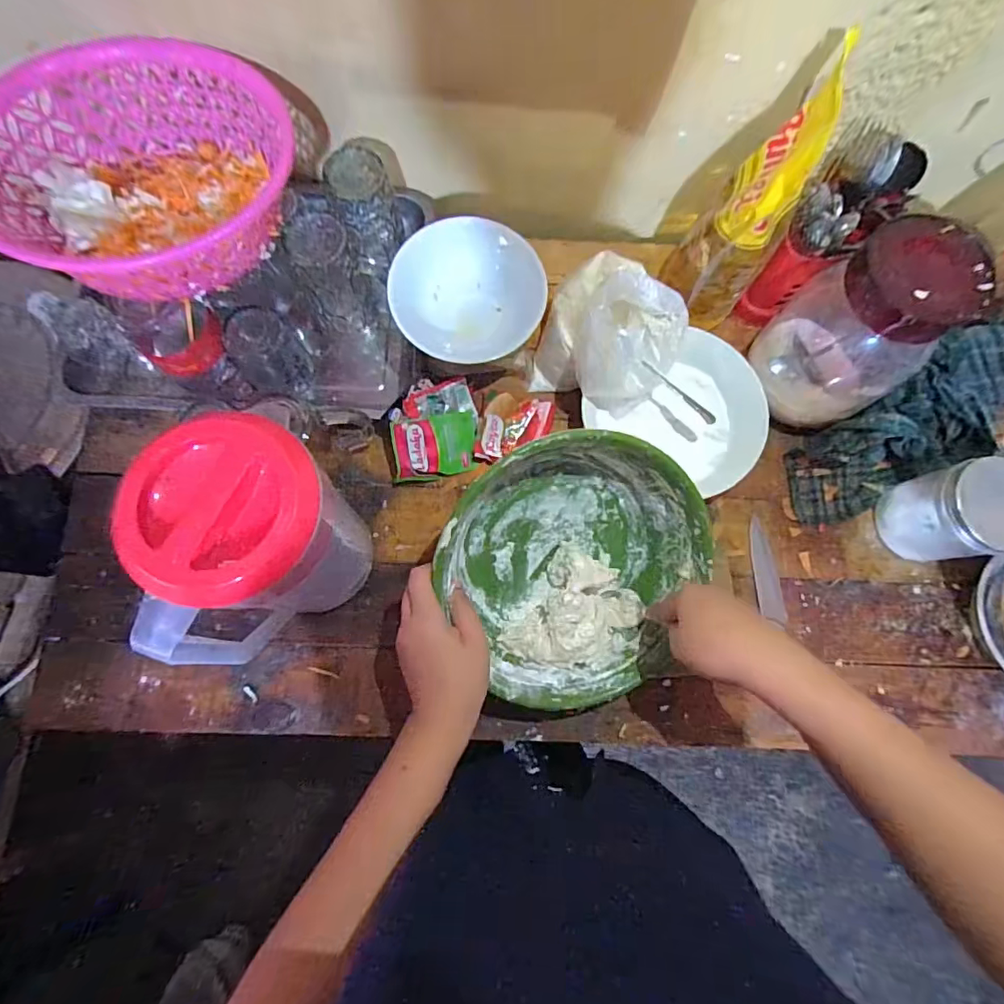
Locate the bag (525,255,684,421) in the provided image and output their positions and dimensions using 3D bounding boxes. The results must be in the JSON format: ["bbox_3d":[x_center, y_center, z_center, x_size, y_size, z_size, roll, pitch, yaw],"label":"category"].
[{"bbox_3d":[0.116,-0.179,0.558,0.138,0.112,0.150,35,79,6],"label":"bag"}]

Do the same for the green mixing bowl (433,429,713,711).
[{"bbox_3d":[0.057,0.056,0.480,0.240,0.093,0.240,-3,104,-12],"label":"green mixing bowl"}]

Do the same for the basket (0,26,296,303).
[{"bbox_3d":[-0.325,-0.304,0.485,0.250,0.101,0.257,31,78,5],"label":"basket"}]

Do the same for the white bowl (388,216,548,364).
[{"bbox_3d":[-0.036,-0.214,0.549,0.143,0.058,0.155,0,77,-2],"label":"white bowl"}]

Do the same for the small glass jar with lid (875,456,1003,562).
[{"bbox_3d":[0.454,0.013,0.529,0.087,0.115,0.084,0,77,-2],"label":"small glass jar with lid"}]

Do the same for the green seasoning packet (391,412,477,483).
[{"bbox_3d":[-0.072,-0.060,0.567,0.091,0.013,0.069,-6,95,-24],"label":"green seasoning packet"}]

